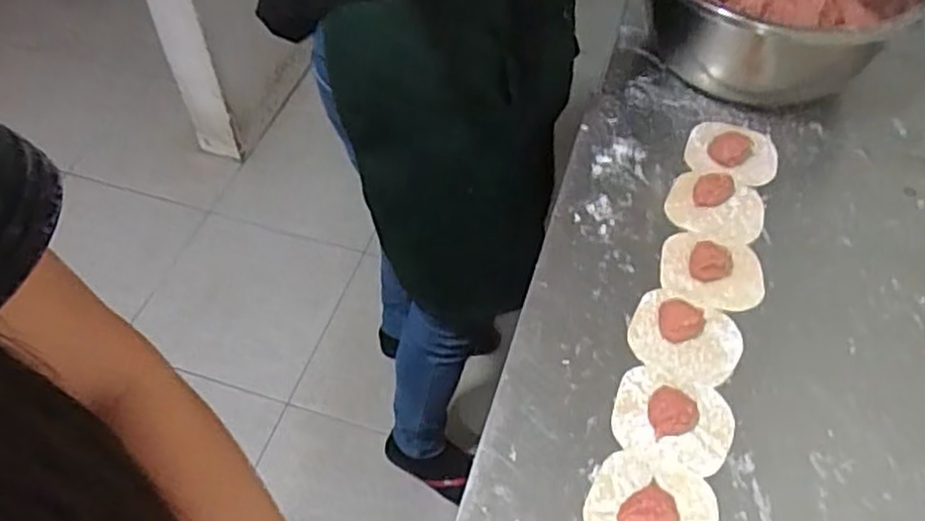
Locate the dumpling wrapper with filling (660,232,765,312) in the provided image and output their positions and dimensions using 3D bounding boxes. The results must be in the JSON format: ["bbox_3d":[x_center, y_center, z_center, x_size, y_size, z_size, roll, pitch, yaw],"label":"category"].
[{"bbox_3d":[0.215,0.006,0.611,0.084,0.019,0.072,9,54,6],"label":"dumpling wrapper with filling"}]

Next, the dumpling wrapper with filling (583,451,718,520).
[{"bbox_3d":[0.131,0.165,0.483,0.086,0.026,0.070,16,55,11],"label":"dumpling wrapper with filling"}]

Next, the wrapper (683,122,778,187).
[{"bbox_3d":[0.264,-0.107,0.701,0.085,0.017,0.074,14,55,9],"label":"wrapper"}]

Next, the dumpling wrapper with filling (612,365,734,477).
[{"bbox_3d":[0.157,0.113,0.528,0.085,0.018,0.069,17,55,11],"label":"dumpling wrapper with filling"}]

